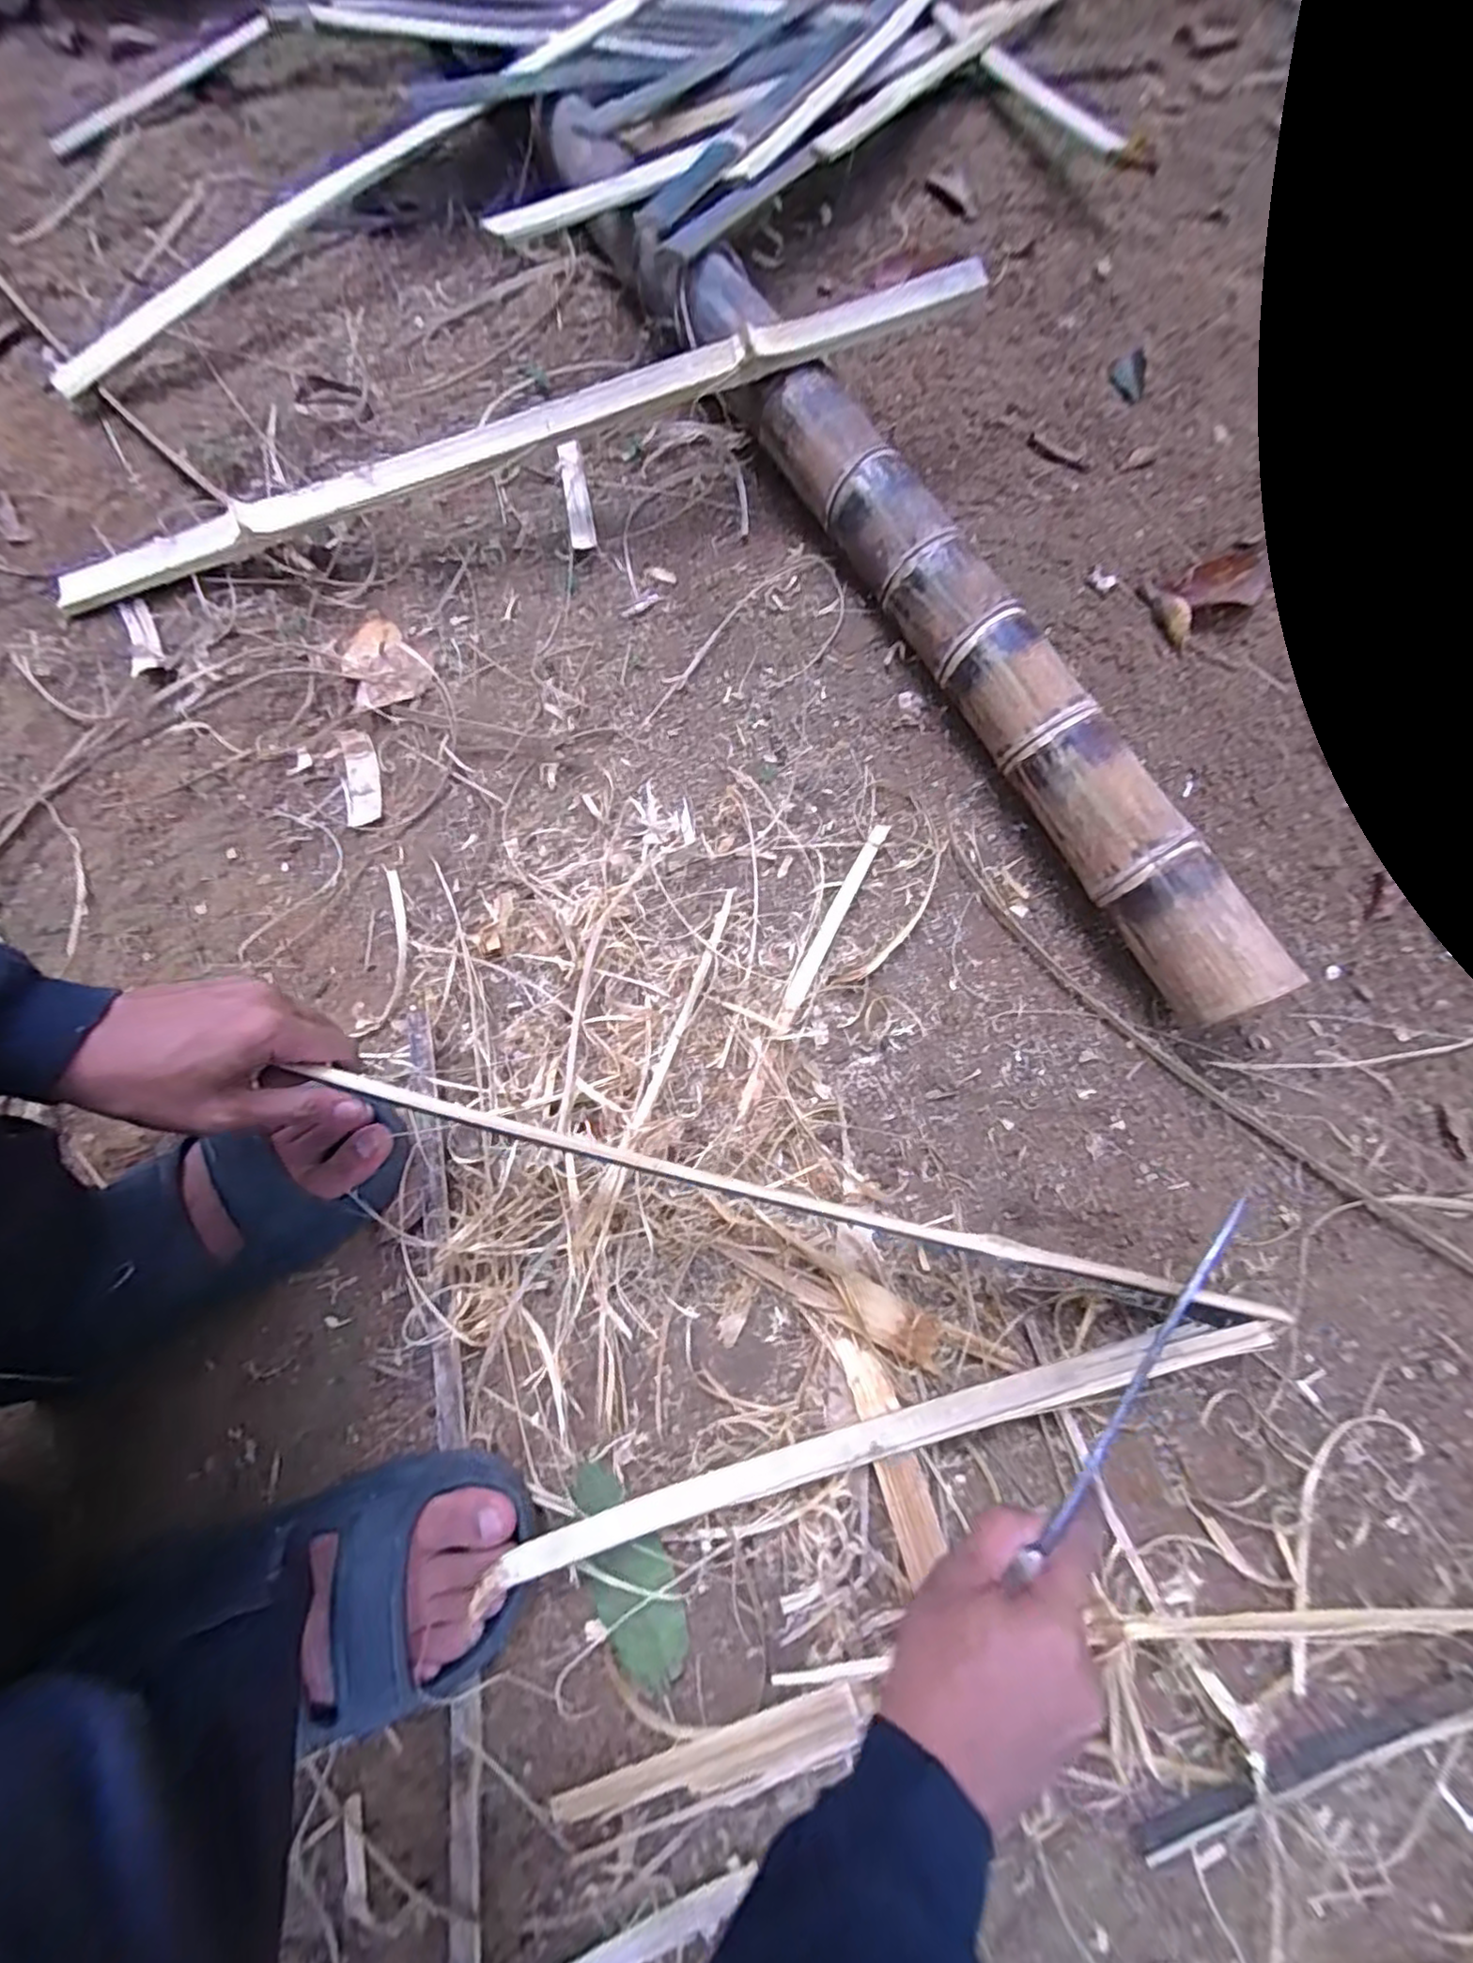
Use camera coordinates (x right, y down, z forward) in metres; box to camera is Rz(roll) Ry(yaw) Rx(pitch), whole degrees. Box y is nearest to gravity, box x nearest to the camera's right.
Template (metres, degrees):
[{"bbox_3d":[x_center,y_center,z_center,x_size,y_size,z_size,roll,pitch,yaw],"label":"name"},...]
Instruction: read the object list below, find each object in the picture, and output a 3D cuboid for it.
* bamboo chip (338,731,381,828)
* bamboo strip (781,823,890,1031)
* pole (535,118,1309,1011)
[{"bbox_3d":[-0.335,-0.182,0.578,0.031,0.006,0.097,-14,73,-4],"label":"bamboo chip"},{"bbox_3d":[0.076,-0.048,0.517,0.015,0.006,0.196,26,75,8],"label":"bamboo strip"},{"bbox_3d":[0.099,-0.433,0.589,0.073,0.089,1.082,-25,74,-7],"label":"pole"}]

